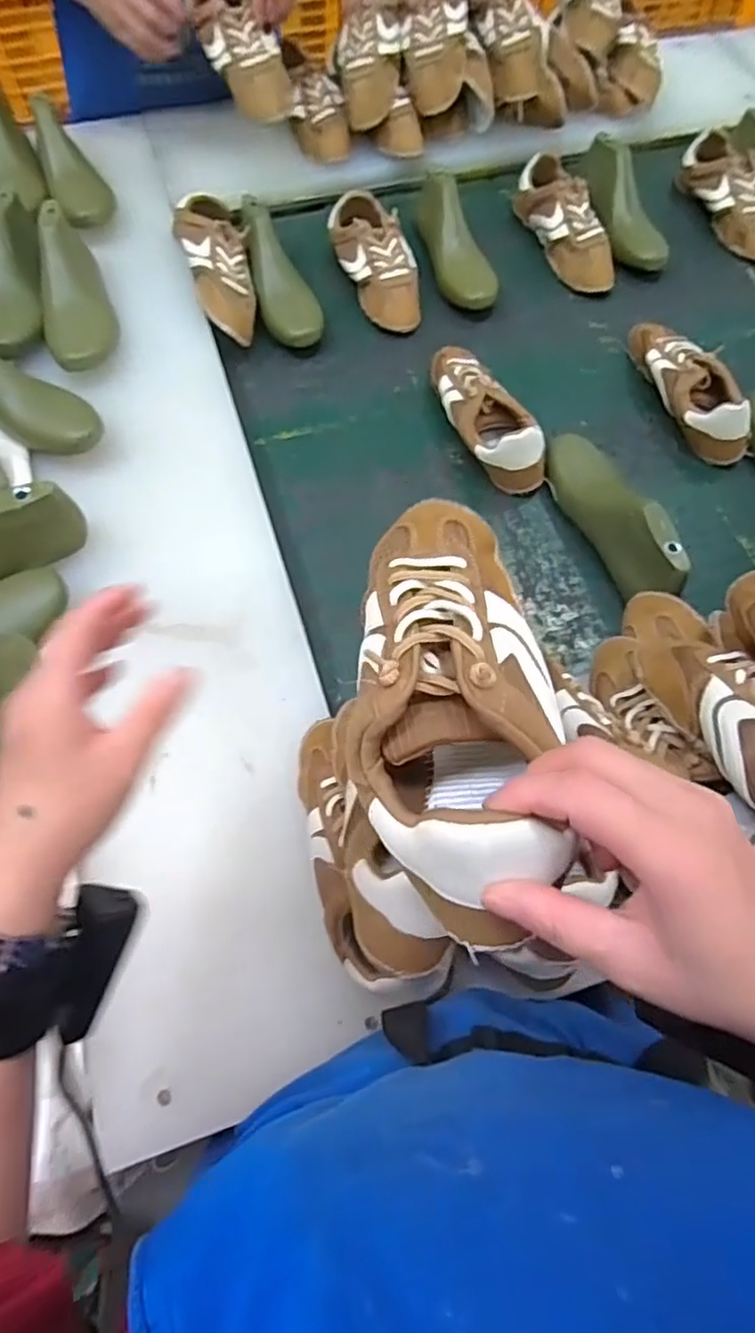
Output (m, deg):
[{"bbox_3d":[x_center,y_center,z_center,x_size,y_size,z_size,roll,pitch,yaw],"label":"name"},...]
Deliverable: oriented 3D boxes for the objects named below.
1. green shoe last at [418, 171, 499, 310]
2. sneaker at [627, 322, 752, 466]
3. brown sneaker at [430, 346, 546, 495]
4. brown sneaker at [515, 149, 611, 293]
[{"bbox_3d":[0.109,-0.592,0.906,0.080,0.075,0.219,-11,68,-4],"label":"green shoe last"},{"bbox_3d":[0.383,-0.349,0.805,0.083,0.076,0.230,-16,68,-6],"label":"sneaker"},{"bbox_3d":[0.128,-0.303,0.775,0.096,0.070,0.220,-24,69,-9],"label":"brown sneaker"},{"bbox_3d":[0.262,-0.633,0.929,0.075,0.072,0.227,-14,68,-5],"label":"brown sneaker"}]

